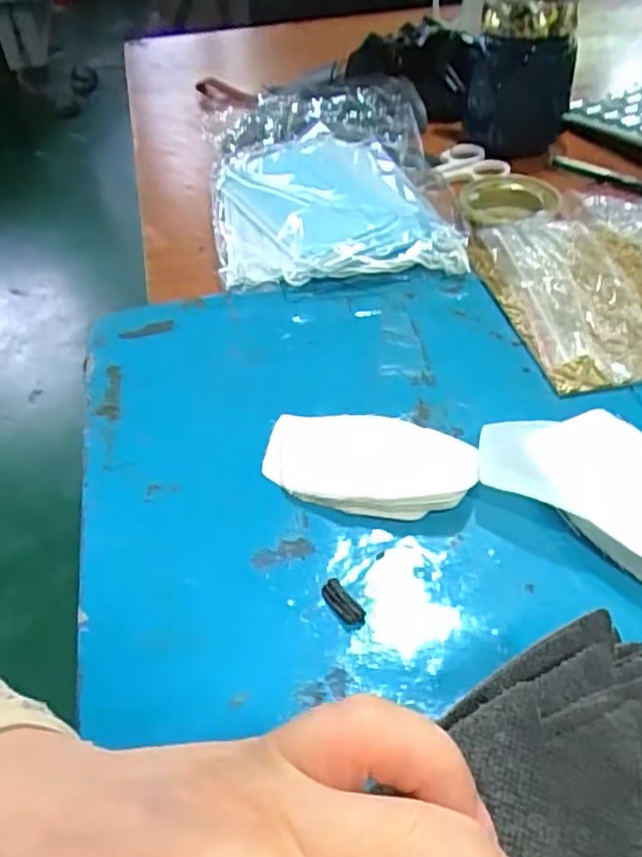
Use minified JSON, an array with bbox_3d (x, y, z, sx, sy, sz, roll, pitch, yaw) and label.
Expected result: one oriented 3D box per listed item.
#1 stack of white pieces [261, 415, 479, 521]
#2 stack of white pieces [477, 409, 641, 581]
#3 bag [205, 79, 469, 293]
[{"bbox_3d":[0.022,0.017,0.330,0.102,0.015,0.056,6,47,11],"label":"stack of white pieces"},{"bbox_3d":[0.127,0.028,0.305,0.114,0.028,0.058,29,55,28],"label":"stack of white pieces"},{"bbox_3d":[0.004,-0.217,0.534,0.180,0.032,0.309,-5,46,0],"label":"bag"}]

